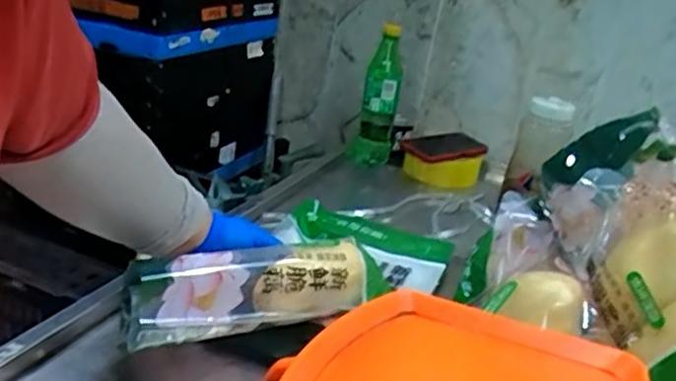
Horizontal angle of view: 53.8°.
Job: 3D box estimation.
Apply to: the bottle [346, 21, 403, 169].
[{"bbox_3d":[0.070,-0.160,1.157,0.072,0.246,0.069,10,21,2],"label":"bottle"}]

